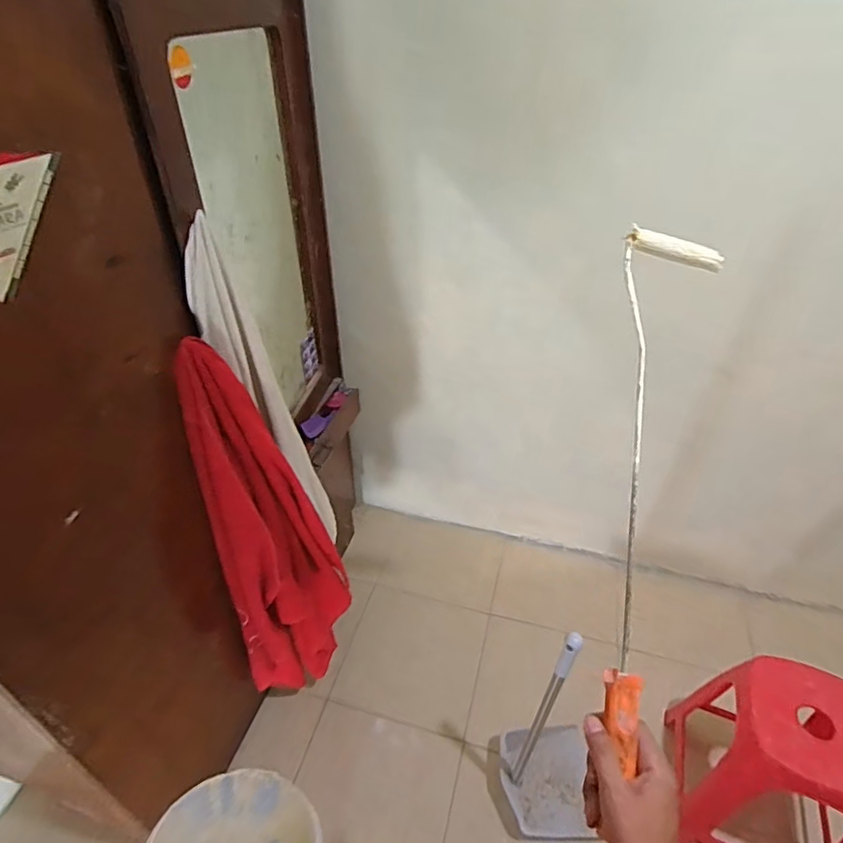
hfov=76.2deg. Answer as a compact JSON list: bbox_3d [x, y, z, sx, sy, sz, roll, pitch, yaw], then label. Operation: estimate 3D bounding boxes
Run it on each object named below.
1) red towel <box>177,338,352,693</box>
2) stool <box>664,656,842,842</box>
[{"bbox_3d":[-0.286,0.264,1.134,0.287,0.904,0.129,-26,44,-28],"label":"red towel"},{"bbox_3d":[0.755,0.752,1.165,0.308,0.458,0.317,11,40,15],"label":"stool"}]

